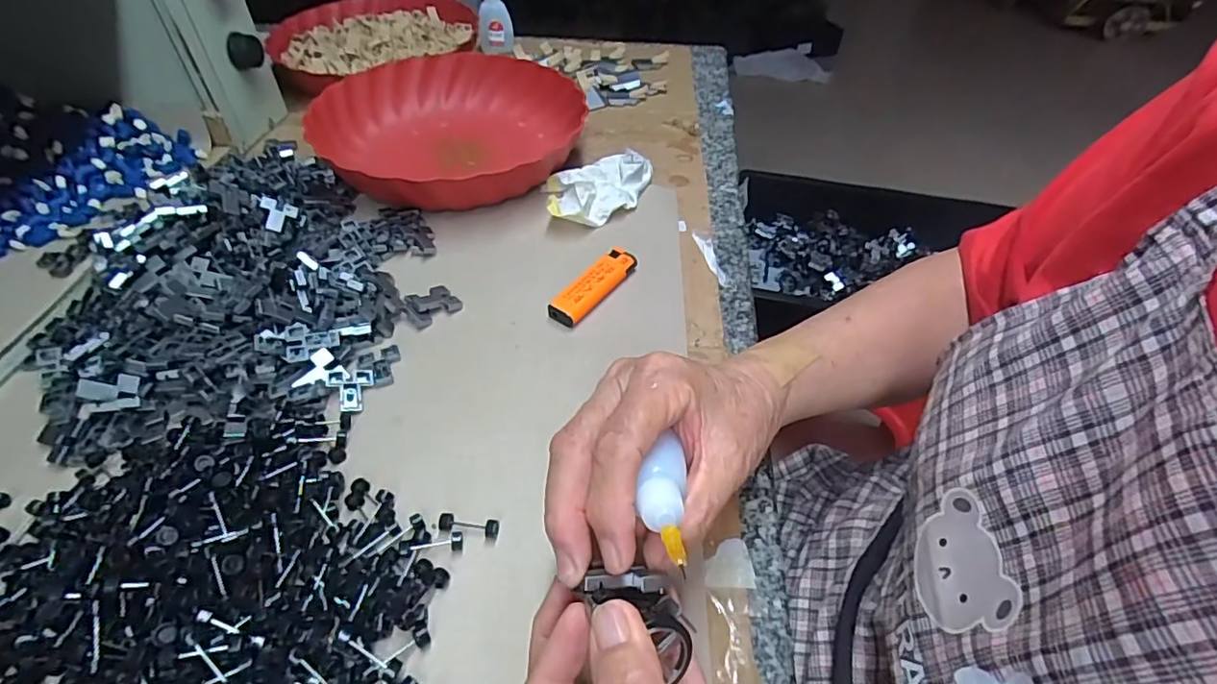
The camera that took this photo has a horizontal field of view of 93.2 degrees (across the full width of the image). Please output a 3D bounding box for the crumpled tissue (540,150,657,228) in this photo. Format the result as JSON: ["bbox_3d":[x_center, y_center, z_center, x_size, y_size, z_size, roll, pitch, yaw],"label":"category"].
[{"bbox_3d":[-0.008,-0.135,0.506,0.114,0.027,0.068,-23,51,-24],"label":"crumpled tissue"}]

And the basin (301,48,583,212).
[{"bbox_3d":[-0.149,-0.195,0.537,0.230,0.060,0.230,2,46,-2],"label":"basin"}]

